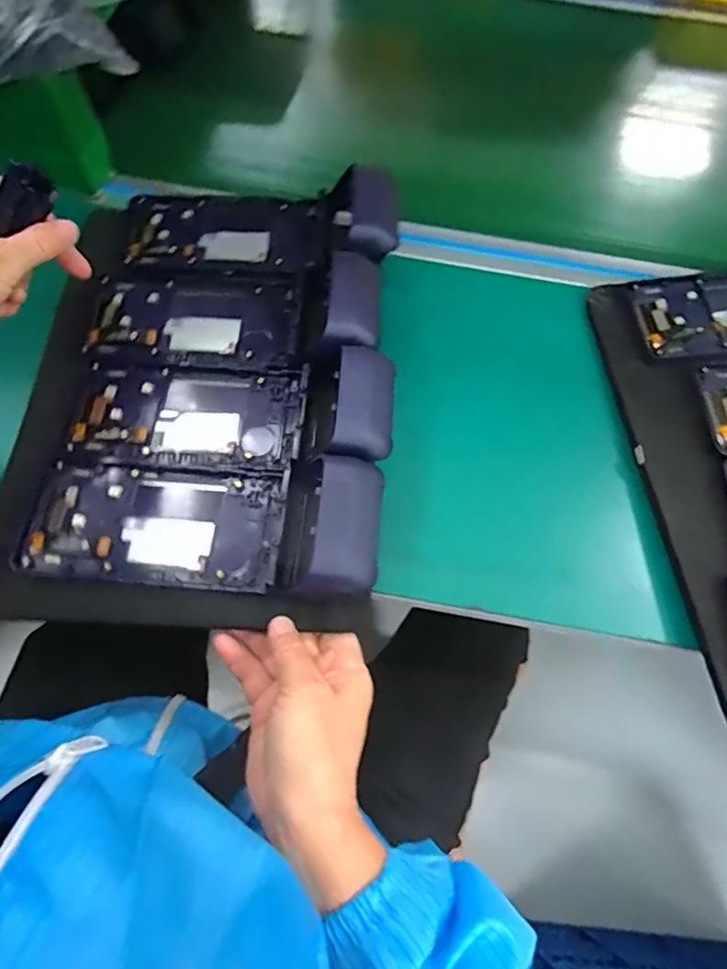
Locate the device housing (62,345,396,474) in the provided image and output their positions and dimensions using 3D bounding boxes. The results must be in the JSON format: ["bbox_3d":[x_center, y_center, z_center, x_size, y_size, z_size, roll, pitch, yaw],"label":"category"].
[{"bbox_3d":[-0.089,-0.049,0.391,0.221,0.044,0.086,1,62,11],"label":"device housing"}]

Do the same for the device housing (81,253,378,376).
[{"bbox_3d":[-0.096,-0.134,0.415,0.210,0.048,0.091,5,62,0],"label":"device housing"}]

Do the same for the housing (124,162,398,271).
[{"bbox_3d":[-0.085,-0.216,0.452,0.227,0.049,0.095,7,69,5],"label":"housing"}]

